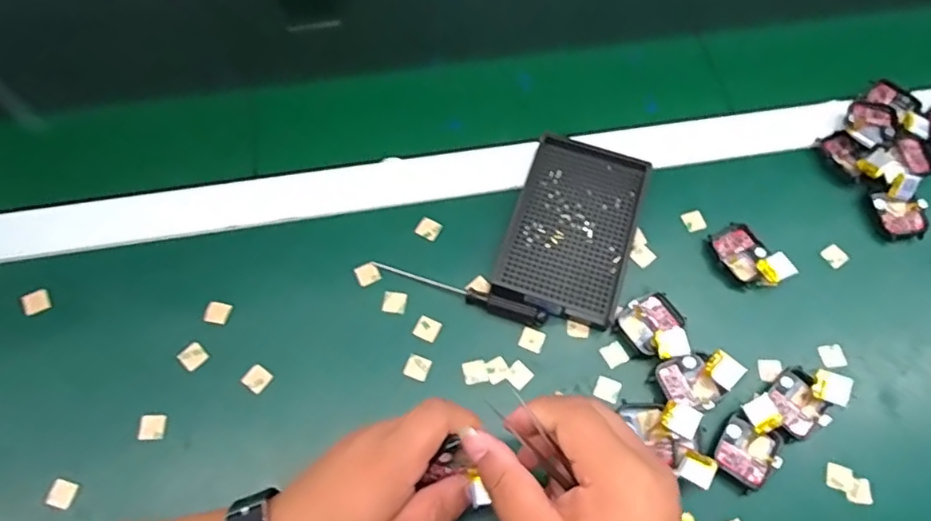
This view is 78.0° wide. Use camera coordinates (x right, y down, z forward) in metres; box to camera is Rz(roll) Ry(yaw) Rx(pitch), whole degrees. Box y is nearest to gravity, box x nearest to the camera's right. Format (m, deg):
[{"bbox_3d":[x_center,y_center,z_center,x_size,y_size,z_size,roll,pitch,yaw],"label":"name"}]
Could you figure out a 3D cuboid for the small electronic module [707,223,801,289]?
[{"bbox_3d":[0.211,-0.001,0.431,0.035,0.018,0.057,-35,70,-16],"label":"small electronic module"}]

